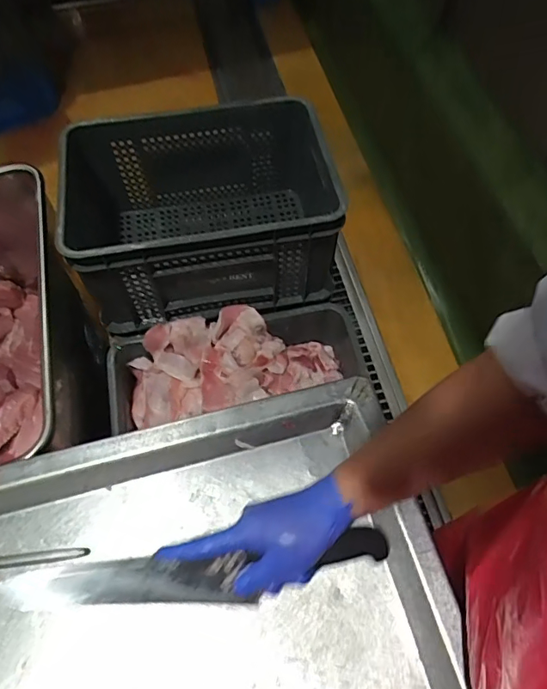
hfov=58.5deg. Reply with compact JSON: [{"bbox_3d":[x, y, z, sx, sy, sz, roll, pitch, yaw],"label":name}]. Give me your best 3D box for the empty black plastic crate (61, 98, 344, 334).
[{"bbox_3d":[-0.142,-0.275,1.054,0.580,0.292,0.366,-14,62,-7],"label":"empty black plastic crate"}]

